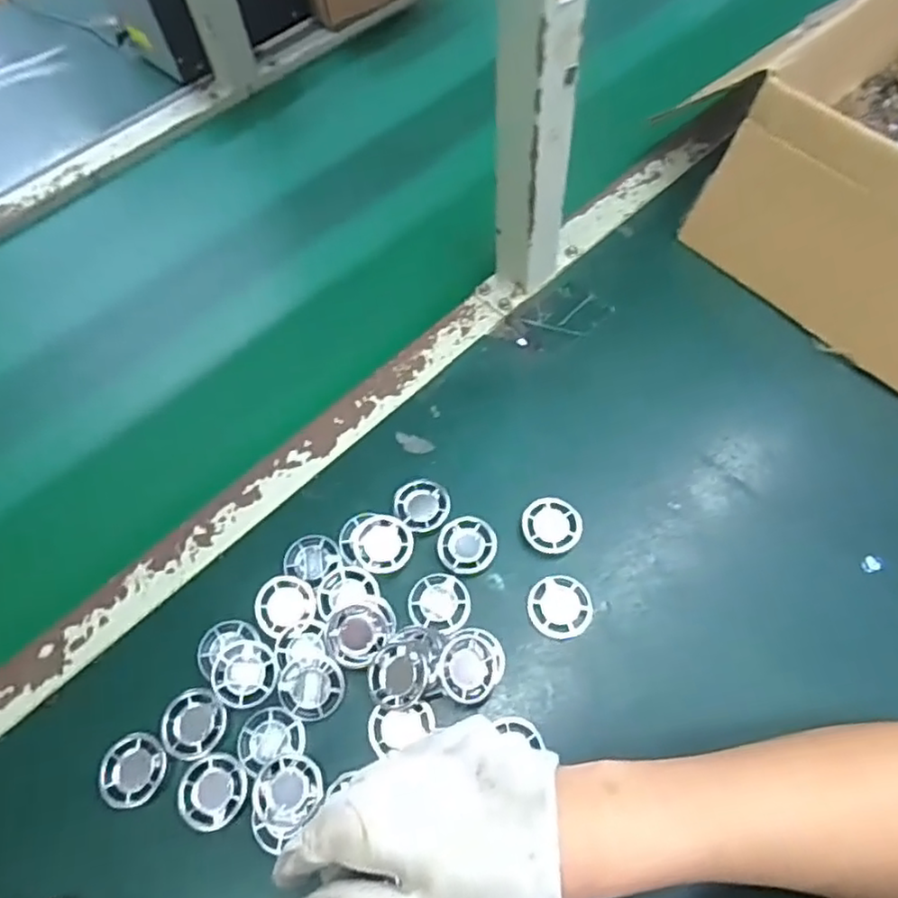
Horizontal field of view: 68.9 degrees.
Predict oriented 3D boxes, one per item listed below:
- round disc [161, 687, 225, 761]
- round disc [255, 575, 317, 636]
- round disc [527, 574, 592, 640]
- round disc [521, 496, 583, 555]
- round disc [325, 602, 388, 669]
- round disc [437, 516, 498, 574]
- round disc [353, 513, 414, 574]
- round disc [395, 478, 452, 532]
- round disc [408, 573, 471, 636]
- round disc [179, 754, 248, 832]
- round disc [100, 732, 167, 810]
[{"bbox_3d":[-0.156,0.167,0.399,0.038,0.004,0.039,-2,61,3],"label":"round disc"},{"bbox_3d":[-0.107,0.101,0.429,0.038,0.004,0.037,-2,61,3],"label":"round disc"},{"bbox_3d":[0.072,0.103,0.424,0.040,0.012,0.039,-2,61,3],"label":"round disc"},{"bbox_3d":[0.071,0.054,0.452,0.039,0.015,0.039,-2,61,3],"label":"round disc"},{"bbox_3d":[-0.058,0.117,0.413,0.037,0.009,0.039,-2,61,3],"label":"round disc"},{"bbox_3d":[0.012,0.065,0.445,0.040,0.008,0.038,-2,61,3],"label":"round disc"},{"bbox_3d":[-0.044,0.064,0.445,0.040,0.007,0.042,-2,61,3],"label":"round disc"},{"bbox_3d":[-0.018,0.040,0.461,0.038,0.009,0.041,-2,61,3],"label":"round disc"},{"bbox_3d":[-0.006,0.100,0.429,0.040,0.004,0.036,16,64,13],"label":"round disc"},{"bbox_3d":[-0.138,0.200,0.383,0.039,0.004,0.039,-2,61,3],"label":"round disc"},{"bbox_3d":[-0.188,0.191,0.390,0.037,0.004,0.039,-11,61,-4],"label":"round disc"}]

